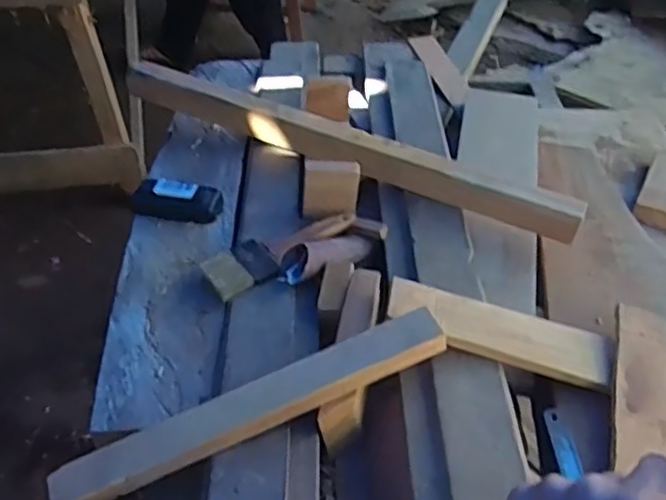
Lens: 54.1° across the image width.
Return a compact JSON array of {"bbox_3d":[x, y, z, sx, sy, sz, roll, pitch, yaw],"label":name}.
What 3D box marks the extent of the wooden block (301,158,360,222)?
[{"bbox_3d":[-0.002,-0.069,0.775,0.065,0.078,0.029,7,18,4],"label":"wooden block"}]

